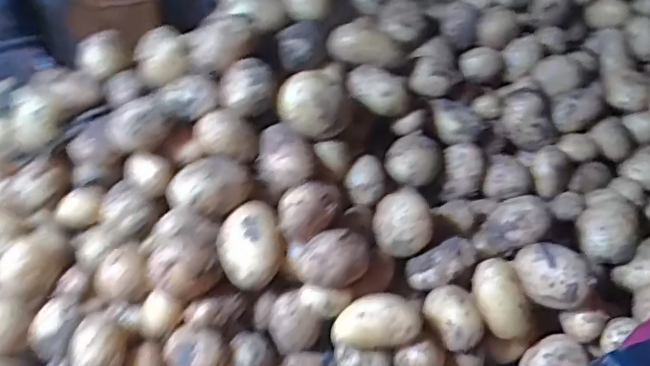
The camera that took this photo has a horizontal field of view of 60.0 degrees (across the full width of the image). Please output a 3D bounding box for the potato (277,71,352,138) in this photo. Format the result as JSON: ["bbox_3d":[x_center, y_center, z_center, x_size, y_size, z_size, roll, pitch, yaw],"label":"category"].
[{"bbox_3d":[-0.008,-0.074,0.513,0.061,0.055,0.053,3,34,4],"label":"potato"}]

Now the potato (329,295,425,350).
[{"bbox_3d":[0.040,0.111,0.445,0.068,0.044,0.031,-3,34,-4],"label":"potato"}]

